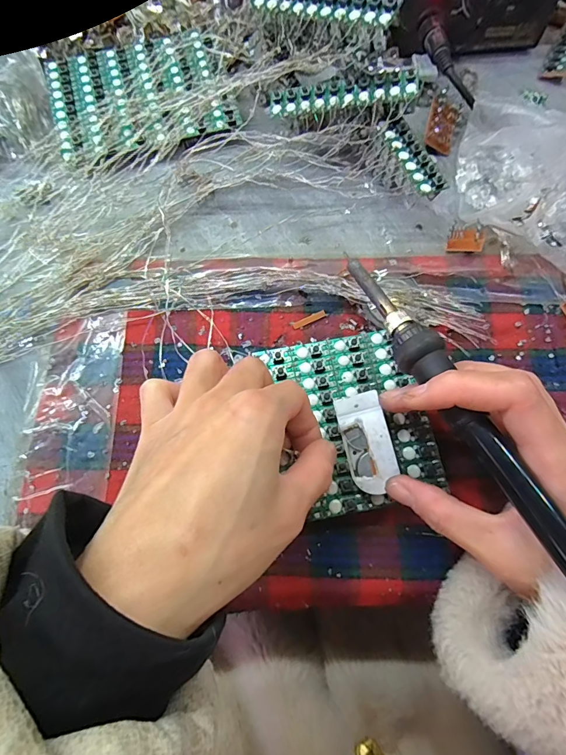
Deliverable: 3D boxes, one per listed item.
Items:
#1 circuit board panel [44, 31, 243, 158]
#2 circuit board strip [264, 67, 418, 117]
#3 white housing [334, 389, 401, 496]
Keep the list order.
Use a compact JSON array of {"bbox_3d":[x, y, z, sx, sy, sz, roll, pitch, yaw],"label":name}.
[{"bbox_3d":[-0.103,-0.207,0.295,0.124,0.005,0.090,-15,75,-5],"label":"circuit board panel"},{"bbox_3d":[0.037,-0.181,0.258,0.094,0.006,0.016,2,74,15],"label":"circuit board strip"},{"bbox_3d":[0.043,0.033,0.208,0.024,0.006,0.049,-17,73,19],"label":"white housing"}]

